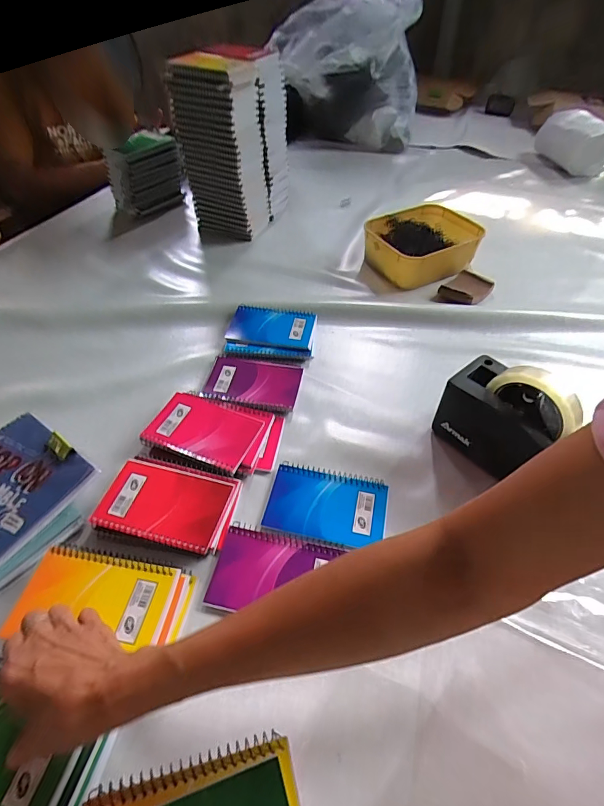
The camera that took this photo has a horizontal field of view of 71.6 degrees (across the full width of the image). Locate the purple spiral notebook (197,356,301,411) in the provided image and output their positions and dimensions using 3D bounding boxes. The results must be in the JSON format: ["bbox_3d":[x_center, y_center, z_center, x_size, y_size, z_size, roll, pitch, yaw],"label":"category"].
[{"bbox_3d":[-0.071,-0.032,0.588,0.135,0.014,0.092,7,48,6],"label":"purple spiral notebook"}]

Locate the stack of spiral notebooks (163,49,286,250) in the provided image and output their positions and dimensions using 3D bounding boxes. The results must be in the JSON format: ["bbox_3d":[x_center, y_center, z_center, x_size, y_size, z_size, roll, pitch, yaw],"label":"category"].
[{"bbox_3d":[-0.126,-0.508,0.830,0.129,0.290,0.197,21,50,17],"label":"stack of spiral notebooks"}]

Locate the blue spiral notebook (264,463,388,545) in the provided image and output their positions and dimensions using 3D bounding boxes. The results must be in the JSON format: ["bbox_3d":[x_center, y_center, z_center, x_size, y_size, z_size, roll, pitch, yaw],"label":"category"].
[{"bbox_3d":[0.028,0.112,0.466,0.128,0.006,0.083,10,48,8],"label":"blue spiral notebook"}]

